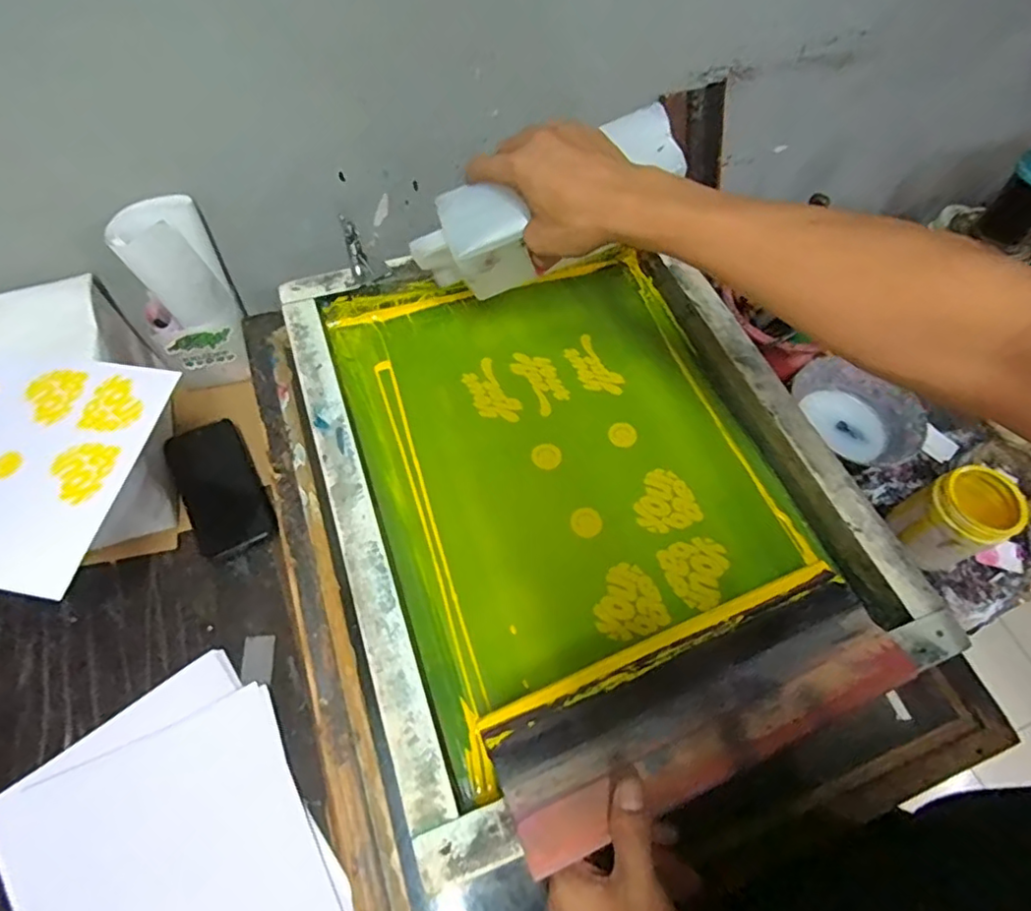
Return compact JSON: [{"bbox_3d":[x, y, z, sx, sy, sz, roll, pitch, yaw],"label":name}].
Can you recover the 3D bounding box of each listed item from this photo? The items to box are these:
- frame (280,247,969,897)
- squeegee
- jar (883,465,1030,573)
[{"bbox_3d":[0.050,0.001,0.501,0.393,0.060,0.481,-16,61,-13],"label":"frame"},{"bbox_3d":[0.123,0.160,0.376,0.275,0.016,0.076,-18,61,-13],"label":"squeegee"},{"bbox_3d":[0.470,0.070,0.641,0.085,0.112,0.081,1,60,-3],"label":"jar"}]

